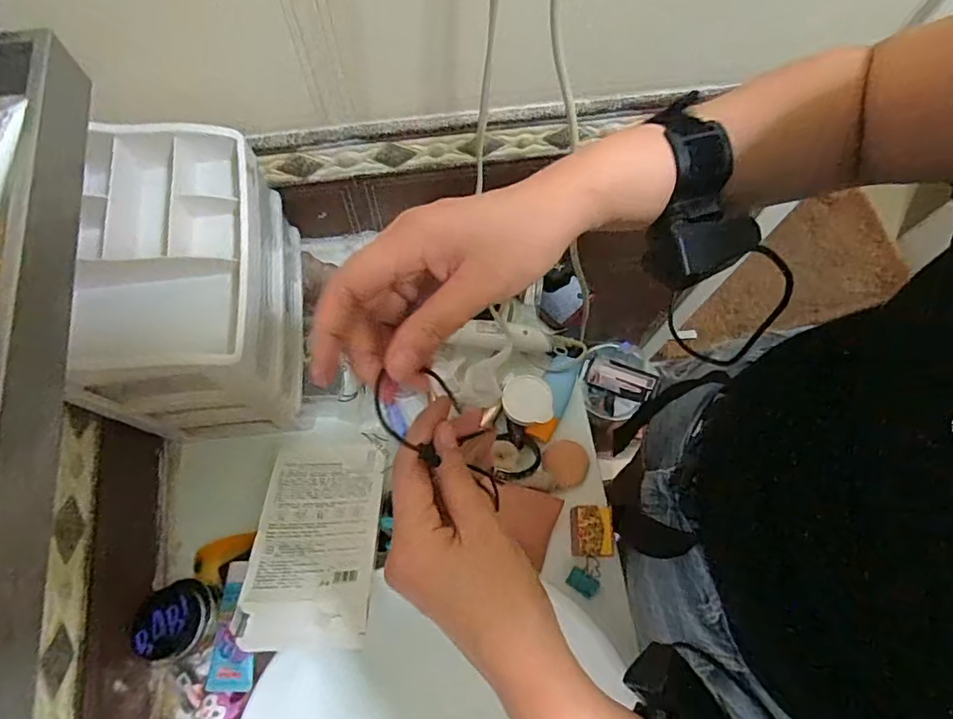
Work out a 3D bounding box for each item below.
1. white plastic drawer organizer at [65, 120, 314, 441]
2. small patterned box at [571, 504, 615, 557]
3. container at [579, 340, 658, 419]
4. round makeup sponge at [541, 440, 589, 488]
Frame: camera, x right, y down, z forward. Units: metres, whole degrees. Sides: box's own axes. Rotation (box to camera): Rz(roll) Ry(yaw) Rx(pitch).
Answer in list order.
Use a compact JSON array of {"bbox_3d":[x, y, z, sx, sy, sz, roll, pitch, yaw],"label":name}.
[{"bbox_3d":[-0.283,-0.068,0.543,0.163,0.209,0.235,-6,70,-5],"label":"white plastic drawer organizer"},{"bbox_3d":[0.124,0.189,0.596,0.041,0.048,0.052,3,70,-1],"label":"small patterned box"},{"bbox_3d":[0.340,0.058,1.320,0.167,0.075,0.177,-5,73,18],"label":"container"},{"bbox_3d":[0.106,0.123,0.643,0.050,0.010,0.055,1,70,-2],"label":"round makeup sponge"}]

